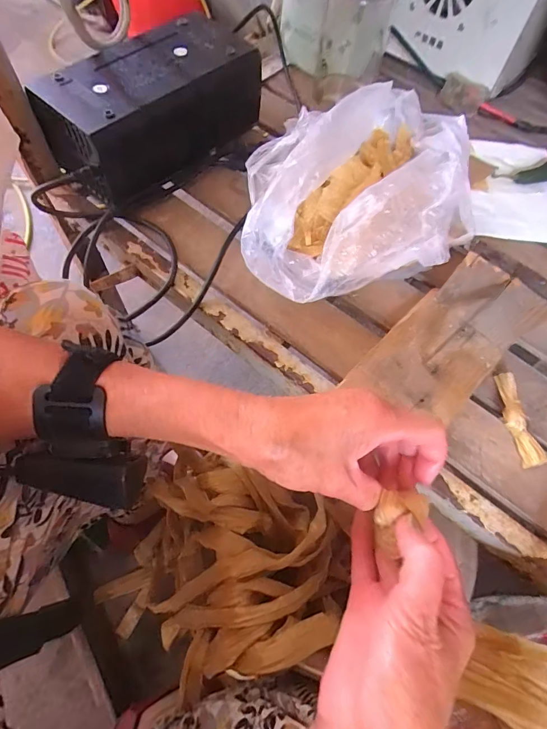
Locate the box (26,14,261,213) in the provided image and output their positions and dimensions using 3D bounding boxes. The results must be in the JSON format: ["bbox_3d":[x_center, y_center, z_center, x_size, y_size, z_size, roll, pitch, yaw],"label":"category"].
[{"bbox_3d":[-0.119,-0.265,0.421,0.218,0.092,0.106,-37,71,-18],"label":"box"}]

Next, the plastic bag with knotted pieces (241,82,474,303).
[{"bbox_3d":[0.069,-0.173,0.385,0.219,0.082,0.203,-15,65,-9],"label":"plastic bag with knotted pieces"}]

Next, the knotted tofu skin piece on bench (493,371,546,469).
[{"bbox_3d":[0.200,0.044,0.330,0.022,0.021,0.080,-4,64,-5],"label":"knotted tofu skin piece on bench"}]

